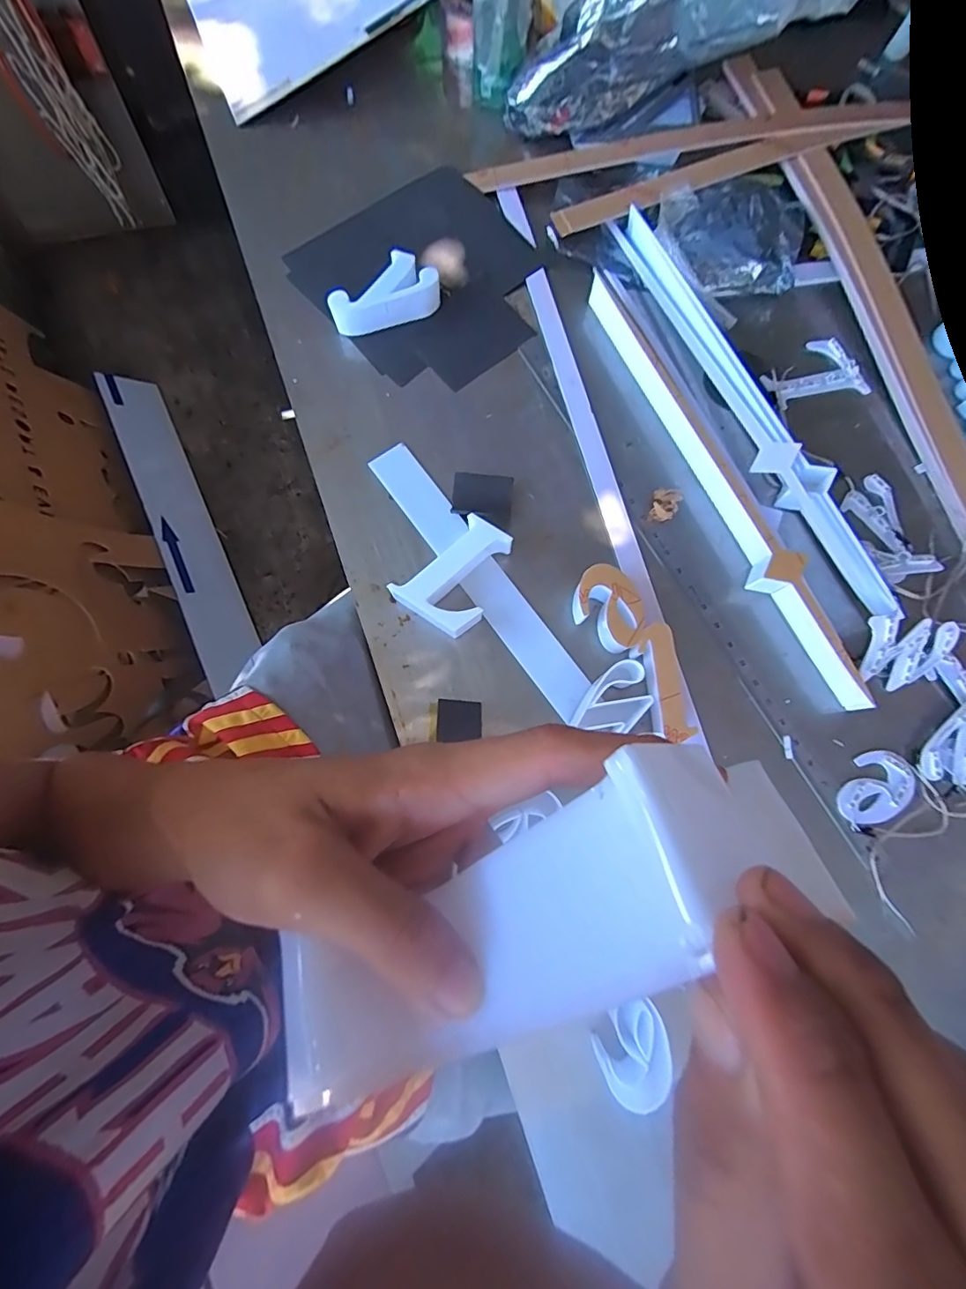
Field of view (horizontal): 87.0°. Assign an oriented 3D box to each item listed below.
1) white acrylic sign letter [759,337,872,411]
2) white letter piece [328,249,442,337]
[{"bbox_3d":[0.420,-0.345,0.651,0.130,0.007,0.082,-16,79,-6],"label":"white acrylic sign letter"},{"bbox_3d":[-0.125,-0.435,0.638,0.137,0.048,0.064,-24,80,-8],"label":"white letter piece"}]

